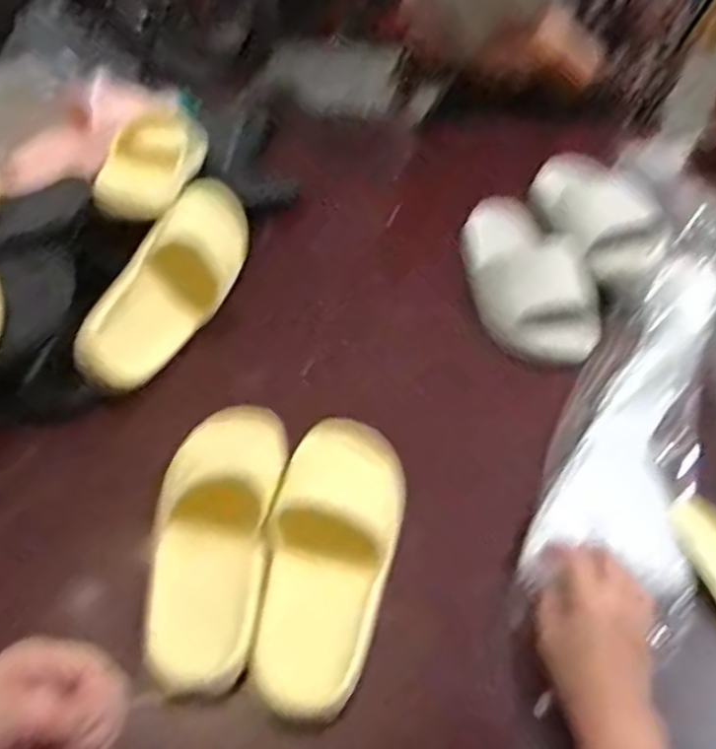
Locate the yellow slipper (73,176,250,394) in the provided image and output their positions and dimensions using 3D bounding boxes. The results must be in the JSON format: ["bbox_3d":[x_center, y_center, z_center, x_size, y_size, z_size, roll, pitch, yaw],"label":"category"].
[{"bbox_3d":[-0.190,-0.097,0.737,0.075,0.102,0.264,-3,52,51],"label":"yellow slipper"}]

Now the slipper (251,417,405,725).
[{"bbox_3d":[-0.019,0.138,0.555,0.103,0.065,0.265,4,49,4],"label":"slipper"}]

